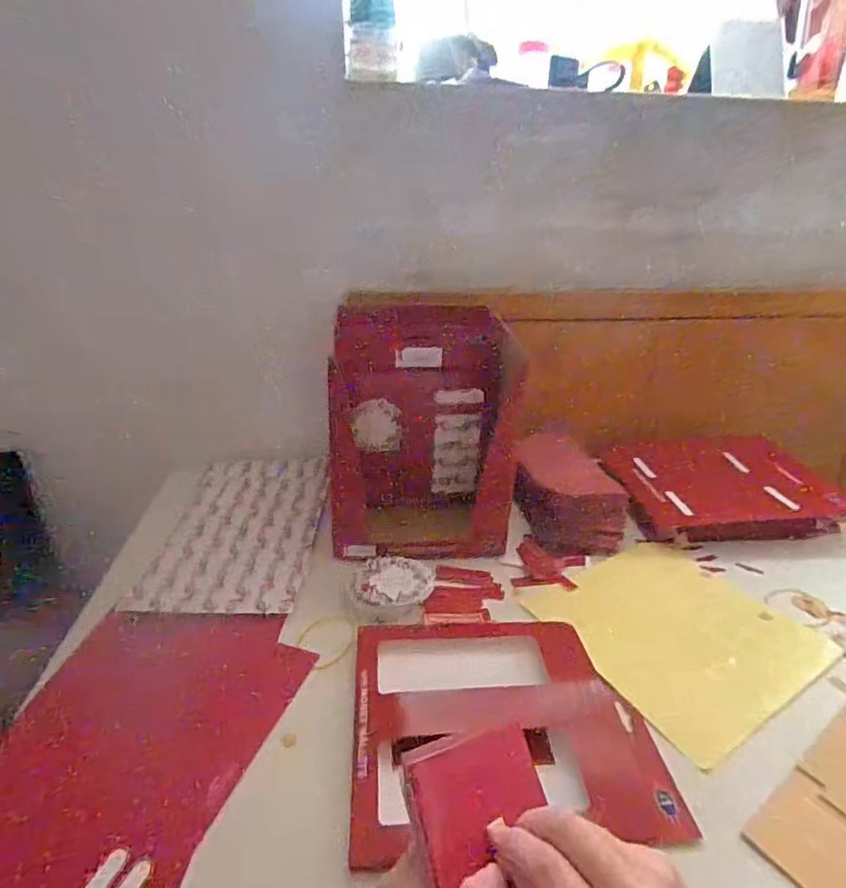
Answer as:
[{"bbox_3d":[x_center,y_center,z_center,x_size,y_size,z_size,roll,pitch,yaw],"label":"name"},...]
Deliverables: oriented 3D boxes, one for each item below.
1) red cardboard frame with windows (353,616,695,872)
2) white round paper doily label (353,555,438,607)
[{"bbox_3d":[0.063,0.217,0.444,0.233,0.013,0.200,0,27,-5],"label":"red cardboard frame with windows"},{"bbox_3d":[-0.029,0.147,0.564,0.078,0.023,0.072,4,27,3],"label":"white round paper doily label"}]

